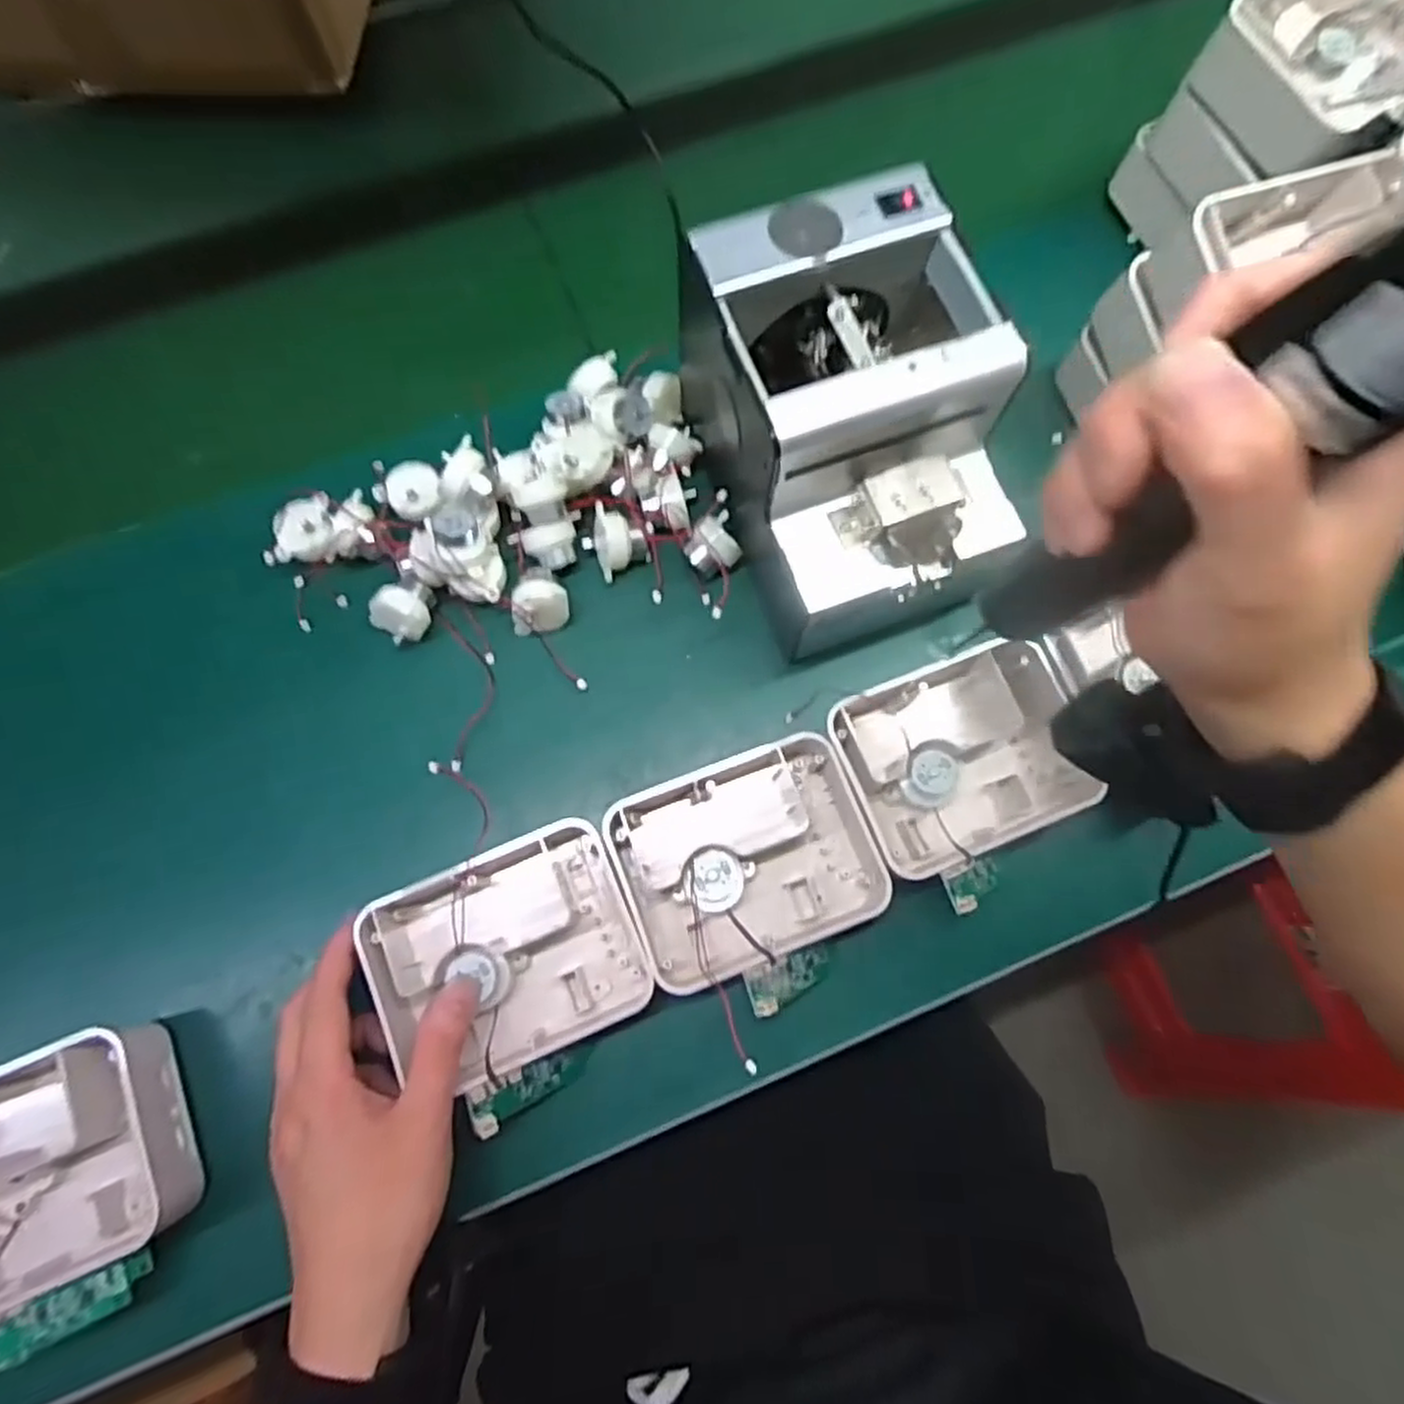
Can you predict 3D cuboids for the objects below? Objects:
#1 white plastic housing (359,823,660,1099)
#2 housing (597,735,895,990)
[{"bbox_3d":[-0.097,0.127,0.394,0.123,0.049,0.103,-23,73,-8],"label":"white plastic housing"},{"bbox_3d":[0.024,0.082,0.404,0.126,0.038,0.100,-20,72,-7],"label":"housing"}]

